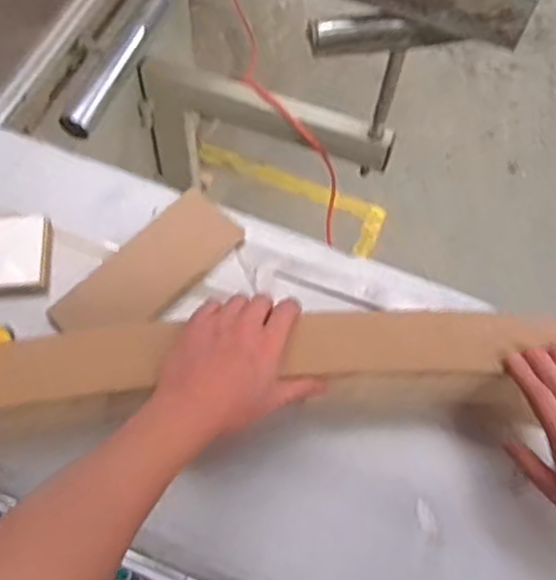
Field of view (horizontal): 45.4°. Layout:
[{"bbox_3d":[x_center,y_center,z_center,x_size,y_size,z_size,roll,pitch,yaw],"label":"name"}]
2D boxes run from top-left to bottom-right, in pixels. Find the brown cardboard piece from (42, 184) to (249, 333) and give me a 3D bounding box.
[{"bbox_3d":[-0.144,-0.021,0.740,0.089,0.015,0.217,41,69,17],"label":"brown cardboard piece"}]

